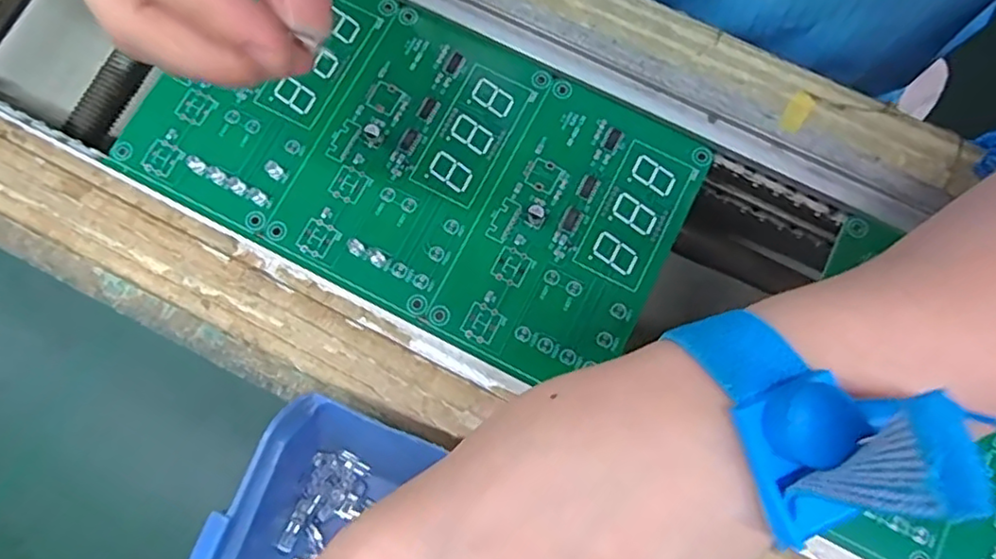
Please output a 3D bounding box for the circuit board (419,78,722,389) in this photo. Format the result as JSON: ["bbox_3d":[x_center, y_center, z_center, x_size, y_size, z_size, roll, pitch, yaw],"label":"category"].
[{"bbox_3d":[0.032,-0.020,0.263,0.075,0.004,0.121,28,79,4],"label":"circuit board"}]

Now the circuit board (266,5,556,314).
[{"bbox_3d":[-0.037,-0.055,0.270,0.076,0.004,0.120,27,79,4],"label":"circuit board"}]

